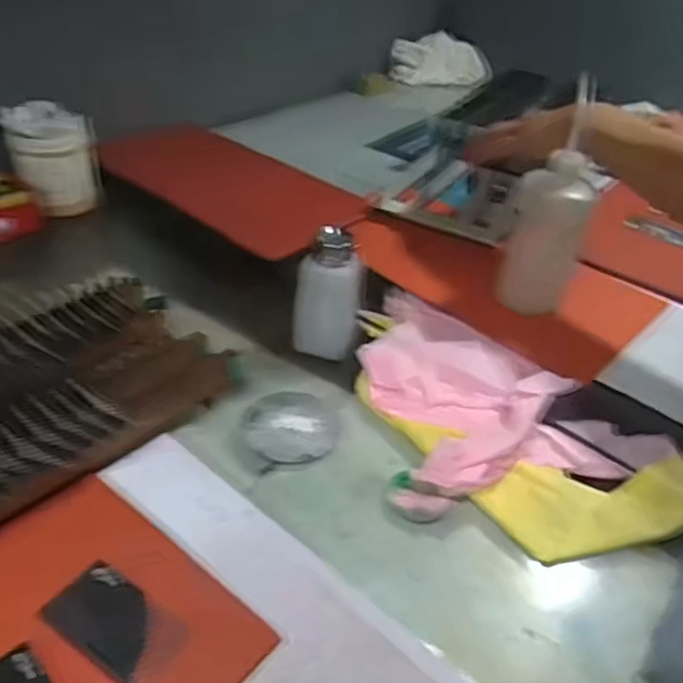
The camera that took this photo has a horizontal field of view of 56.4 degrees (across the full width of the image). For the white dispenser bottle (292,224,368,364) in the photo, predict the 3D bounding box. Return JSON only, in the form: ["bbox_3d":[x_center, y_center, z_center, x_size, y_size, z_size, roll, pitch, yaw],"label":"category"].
[{"bbox_3d":[-0.011,-0.049,0.613,0.053,0.106,0.055,15,38,11],"label":"white dispenser bottle"}]

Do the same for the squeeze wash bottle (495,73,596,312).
[{"bbox_3d":[0.212,-0.135,0.644,0.077,0.203,0.068,14,38,10],"label":"squeeze wash bottle"}]

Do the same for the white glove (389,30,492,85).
[{"bbox_3d":[0.207,-0.598,1.355,0.213,0.078,0.095,4,37,-2],"label":"white glove"}]

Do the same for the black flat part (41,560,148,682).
[{"bbox_3d":[-0.146,0.174,0.401,0.076,0.004,0.047,26,41,24],"label":"black flat part"}]

